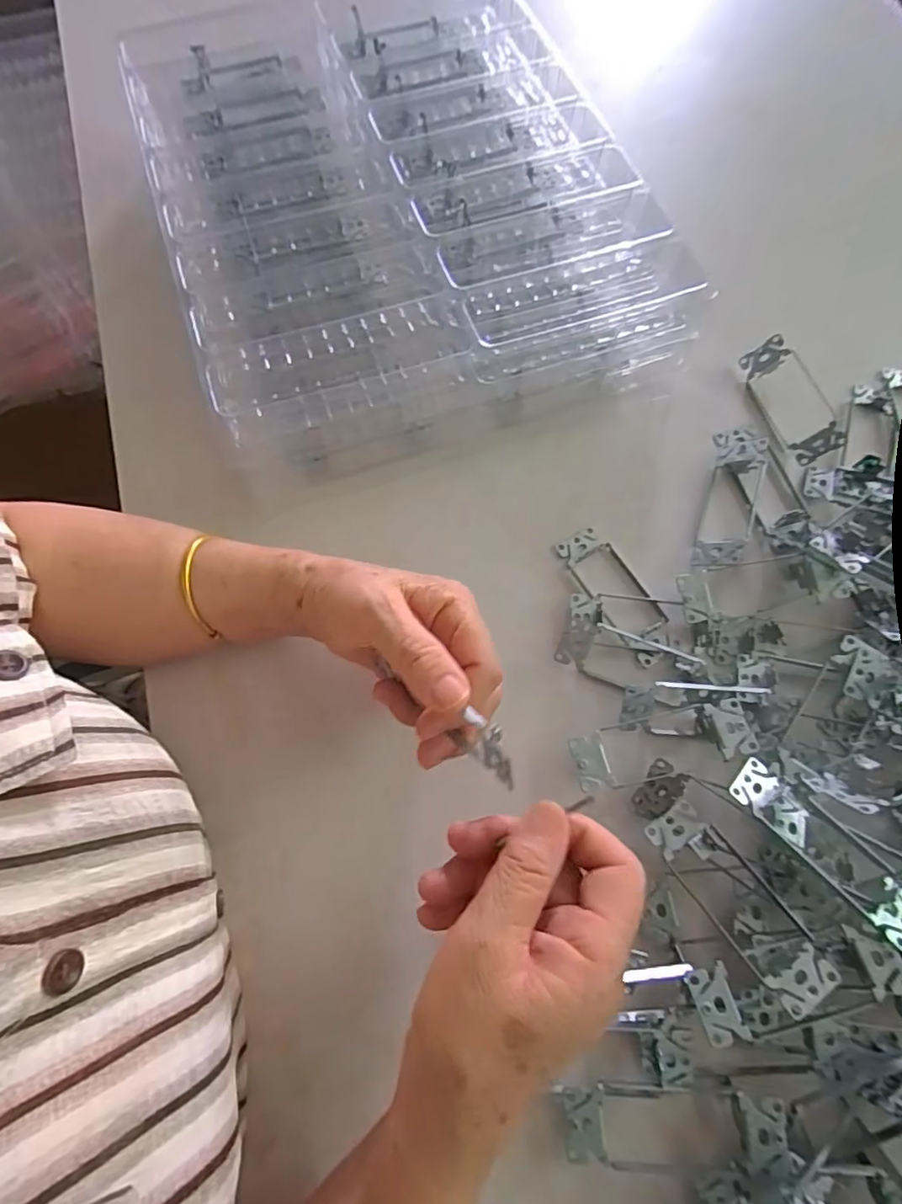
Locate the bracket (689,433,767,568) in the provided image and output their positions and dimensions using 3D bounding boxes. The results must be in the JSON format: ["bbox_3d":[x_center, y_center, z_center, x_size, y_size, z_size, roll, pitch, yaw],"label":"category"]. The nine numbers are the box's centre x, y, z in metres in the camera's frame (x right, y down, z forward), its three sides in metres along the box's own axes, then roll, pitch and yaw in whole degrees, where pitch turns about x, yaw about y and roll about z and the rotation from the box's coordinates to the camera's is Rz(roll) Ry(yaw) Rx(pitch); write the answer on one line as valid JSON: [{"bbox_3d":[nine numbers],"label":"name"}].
[{"bbox_3d":[0.205,-0.079,0.404,0.035,0.025,0.124,16,72,8],"label":"bracket"}]

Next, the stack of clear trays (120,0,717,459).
[{"bbox_3d":[-0.046,-0.325,0.445,0.346,0.078,0.419,-18,71,-4],"label":"stack of clear trays"}]

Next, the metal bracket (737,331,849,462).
[{"bbox_3d":[0.257,-0.155,0.428,0.038,0.024,0.102,-20,71,-5],"label":"metal bracket"}]

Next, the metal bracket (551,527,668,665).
[{"bbox_3d":[0.116,-0.006,0.387,0.039,0.011,0.104,-31,73,-8],"label":"metal bracket"}]

